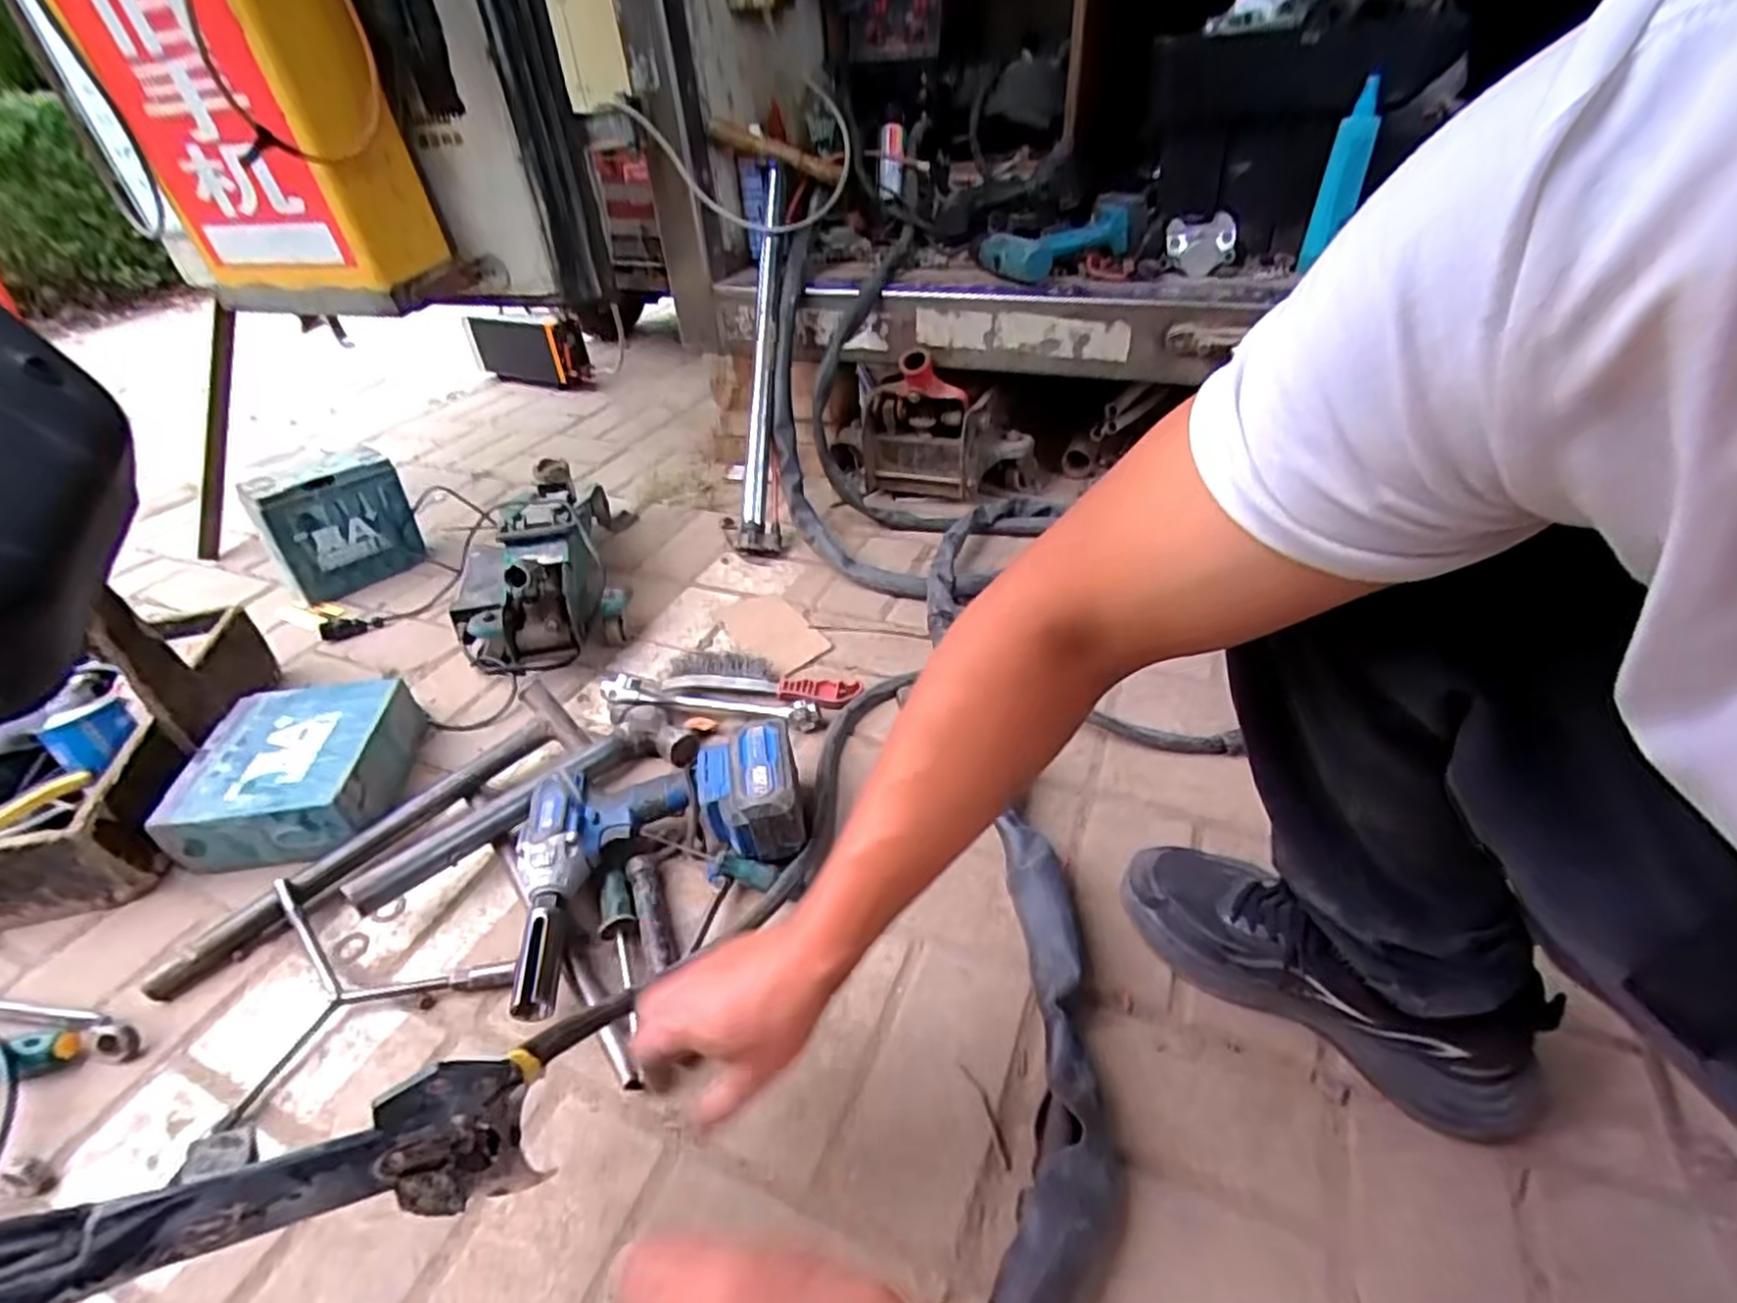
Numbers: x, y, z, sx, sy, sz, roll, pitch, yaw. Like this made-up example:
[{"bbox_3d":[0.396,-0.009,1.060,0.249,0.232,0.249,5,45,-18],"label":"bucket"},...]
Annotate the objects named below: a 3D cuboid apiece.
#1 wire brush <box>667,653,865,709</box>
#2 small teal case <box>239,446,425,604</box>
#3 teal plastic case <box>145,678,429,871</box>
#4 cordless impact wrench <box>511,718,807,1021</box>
[{"bbox_3d":[-0.120,0.032,0.865,0.216,0.031,0.060,7,39,15],"label":"wire brush"},{"bbox_3d":[-0.760,-0.183,1.098,0.077,0.176,0.186,24,46,33],"label":"small teal case"},{"bbox_3d":[-0.565,0.119,0.763,0.179,0.081,0.184,-9,37,-5],"label":"teal plastic case"},{"bbox_3d":[-0.169,0.168,0.641,0.235,0.085,0.207,-12,38,-9],"label":"cordless impact wrench"}]

